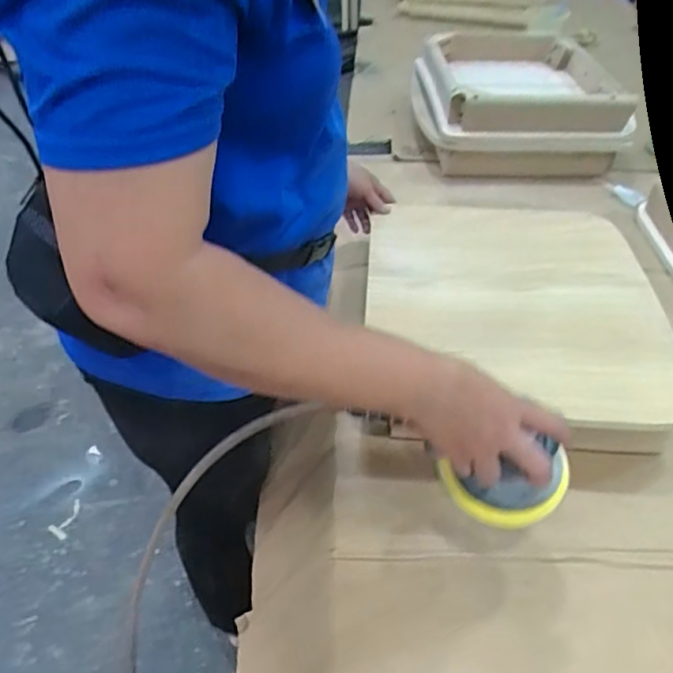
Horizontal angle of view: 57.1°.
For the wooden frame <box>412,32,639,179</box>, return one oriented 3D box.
[{"bbox_3d":[0.355,-0.477,1.260,0.374,0.142,0.353,-2,43,-4],"label":"wooden frame"}]

